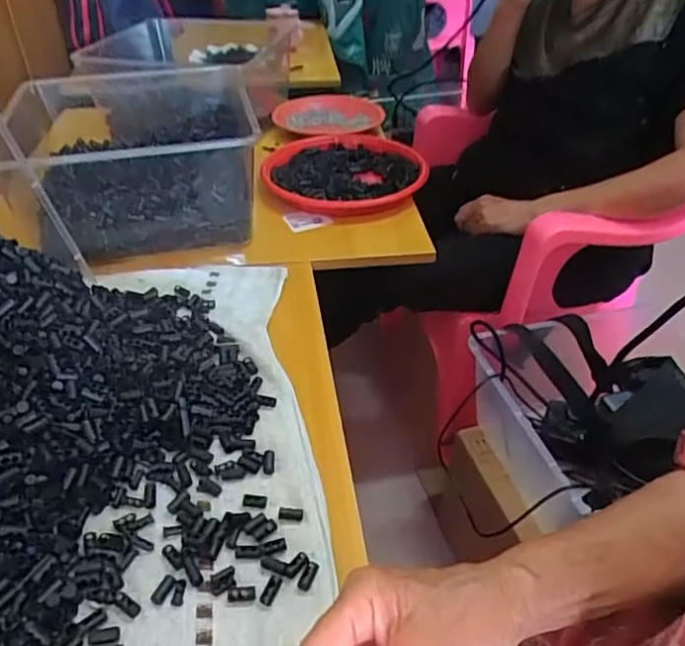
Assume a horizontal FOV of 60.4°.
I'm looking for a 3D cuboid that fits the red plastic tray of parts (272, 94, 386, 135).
[{"bbox_3d":[-0.030,-0.401,1.141,0.202,0.034,0.223,-9,40,-11],"label":"red plastic tray of parts"}]

